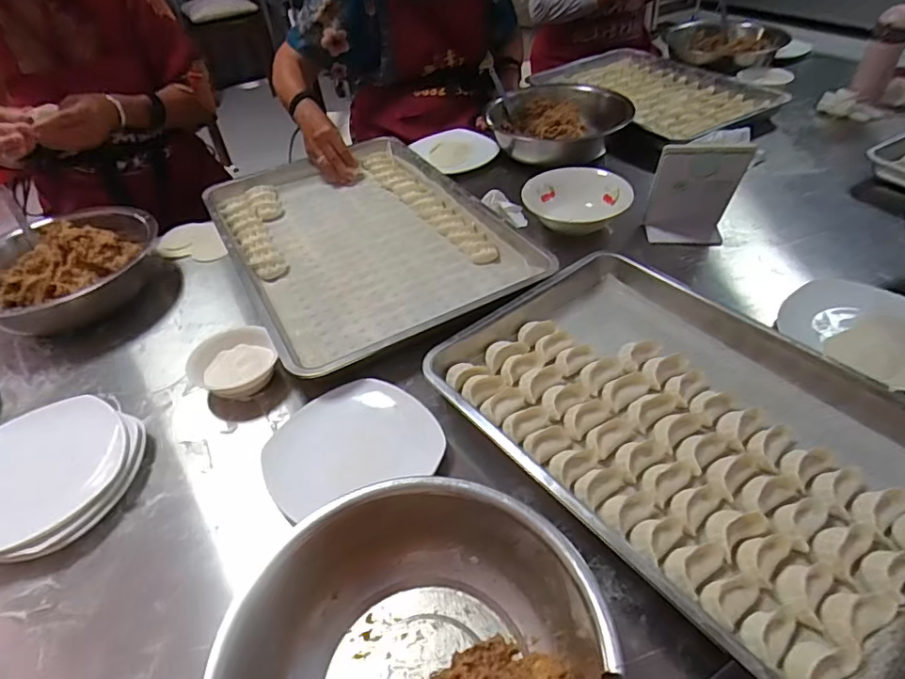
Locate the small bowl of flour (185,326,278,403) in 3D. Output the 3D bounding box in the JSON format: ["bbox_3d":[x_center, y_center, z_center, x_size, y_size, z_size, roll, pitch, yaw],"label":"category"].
[{"bbox_3d":[-0.273,0.033,0.692,0.101,0.048,0.084,-28,47,-22],"label":"small bowl of flour"}]

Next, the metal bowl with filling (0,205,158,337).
[{"bbox_3d":[-0.595,-0.101,0.842,0.233,0.096,0.237,8,44,15],"label":"metal bowl with filling"}]

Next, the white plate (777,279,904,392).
[{"bbox_3d":[0.510,-0.016,0.672,0.177,0.030,0.159,32,55,34],"label":"white plate"}]

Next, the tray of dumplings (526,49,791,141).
[{"bbox_3d":[0.455,-0.578,1.251,0.325,0.026,0.501,-24,46,-19],"label":"tray of dumplings"}]

